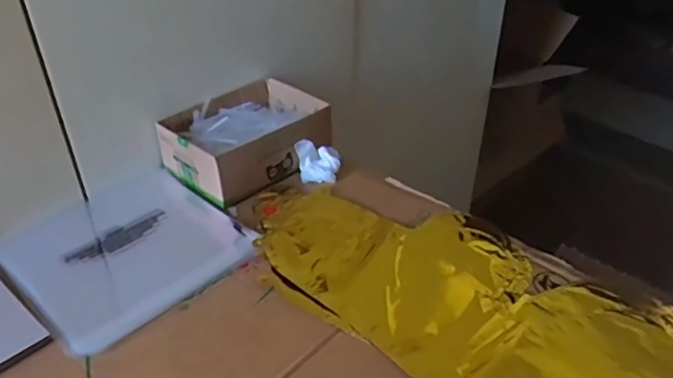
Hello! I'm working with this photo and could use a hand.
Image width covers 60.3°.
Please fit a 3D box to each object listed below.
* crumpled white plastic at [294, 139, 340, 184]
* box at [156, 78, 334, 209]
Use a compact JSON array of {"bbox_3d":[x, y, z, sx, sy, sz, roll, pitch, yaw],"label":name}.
[{"bbox_3d":[-0.022,-0.035,0.706,0.053,0.035,0.045,-6,36,-9],"label":"crumpled white plastic"},{"bbox_3d":[-0.111,-0.067,0.742,0.141,0.064,0.192,29,44,34],"label":"box"}]

